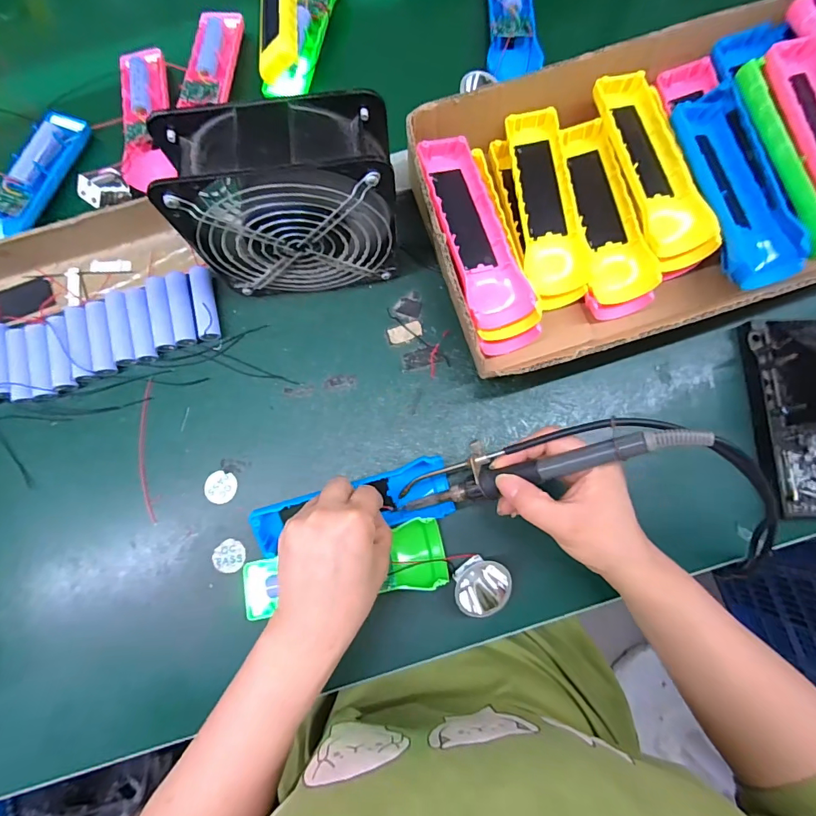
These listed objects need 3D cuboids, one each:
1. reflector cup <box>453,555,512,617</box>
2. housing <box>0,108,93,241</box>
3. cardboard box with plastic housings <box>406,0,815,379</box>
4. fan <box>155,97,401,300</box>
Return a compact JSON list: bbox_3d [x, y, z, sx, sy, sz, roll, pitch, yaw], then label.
[{"bbox_3d":[0.056,0.134,0.334,0.043,0.031,0.033,-25,81,-3],"label":"reflector cup"},{"bbox_3d":[-0.363,-0.222,0.421,0.050,0.029,0.158,19,81,5],"label":"housing"},{"bbox_3d":[0.222,-0.186,0.350,0.421,0.109,0.230,-18,80,-1],"label":"cardboard box with plastic housings"},{"bbox_3d":[-0.082,-0.146,0.331,0.142,0.150,0.061,-8,80,0],"label":"fan"}]

